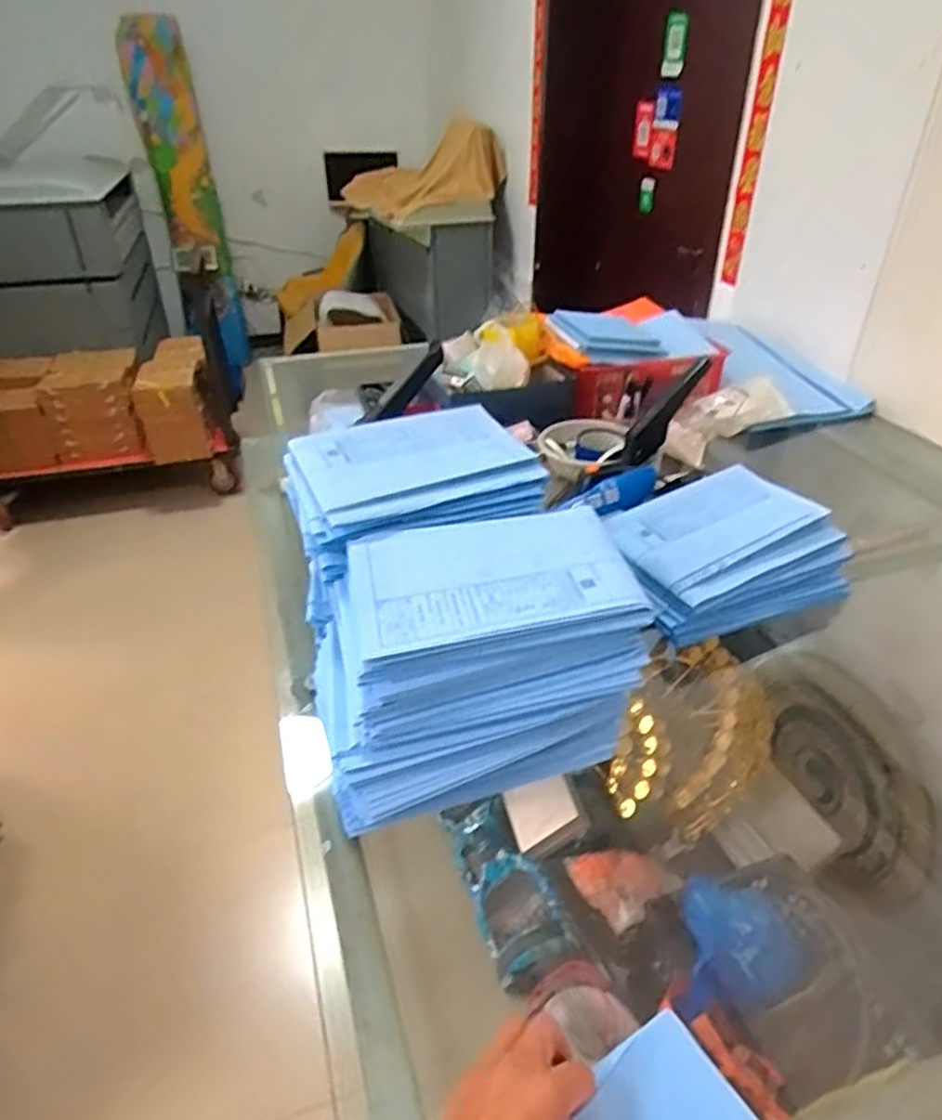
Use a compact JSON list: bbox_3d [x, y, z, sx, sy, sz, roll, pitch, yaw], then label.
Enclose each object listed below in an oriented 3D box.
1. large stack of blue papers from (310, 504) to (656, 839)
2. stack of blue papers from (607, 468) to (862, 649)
[{"bbox_3d":[0.003,0.101,0.801,0.333,0.187,0.264,-8,35,-10],"label":"large stack of blue papers"},{"bbox_3d":[0.363,-0.016,1.054,0.311,0.098,0.238,-15,37,-20],"label":"stack of blue papers"}]

